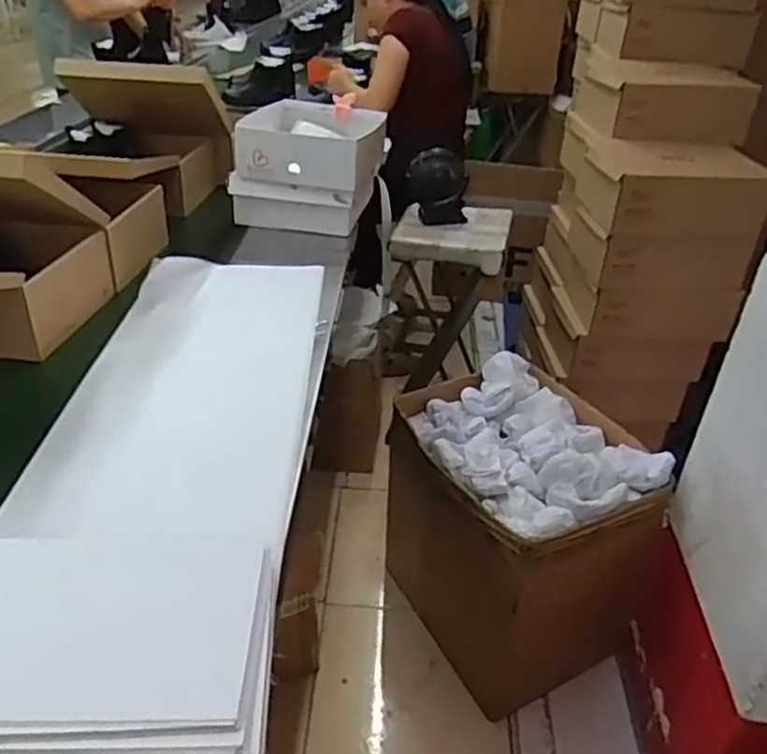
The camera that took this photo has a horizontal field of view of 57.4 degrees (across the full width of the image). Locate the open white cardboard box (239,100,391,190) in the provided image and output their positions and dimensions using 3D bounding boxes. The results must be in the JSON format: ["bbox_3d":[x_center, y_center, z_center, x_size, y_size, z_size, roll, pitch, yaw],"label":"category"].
[{"bbox_3d":[-0.148,-0.514,1.560,0.269,0.117,0.309,9,33,10],"label":"open white cardboard box"}]

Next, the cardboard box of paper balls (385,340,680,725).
[{"bbox_3d":[0.264,0.316,1.439,0.379,0.524,0.466,-16,37,-27],"label":"cardboard box of paper balls"}]

